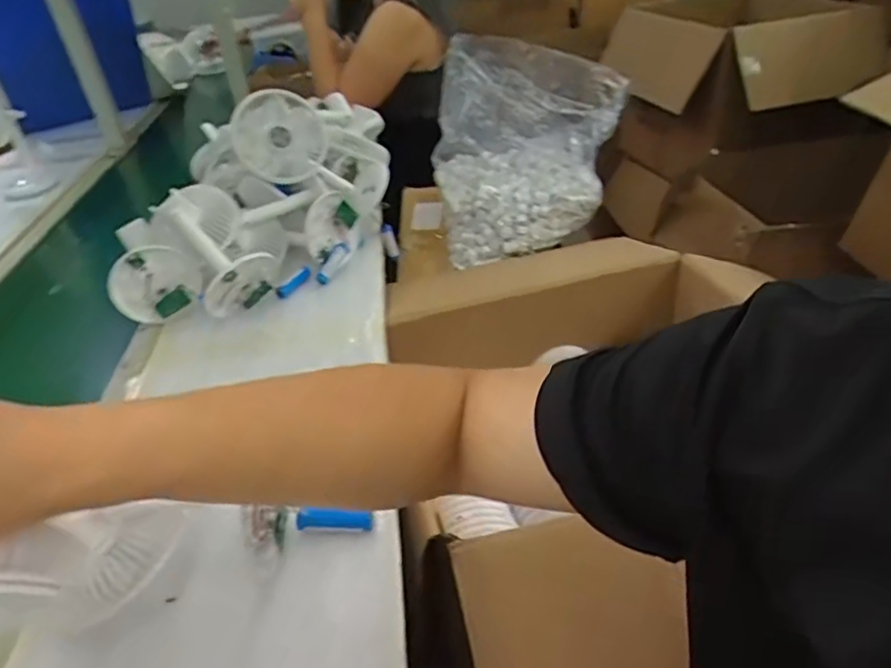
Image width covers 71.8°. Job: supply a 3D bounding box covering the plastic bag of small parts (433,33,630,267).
[{"bbox_3d":[0.144,-0.349,1.099,0.332,0.257,0.378,-2,37,4],"label":"plastic bag of small parts"}]

